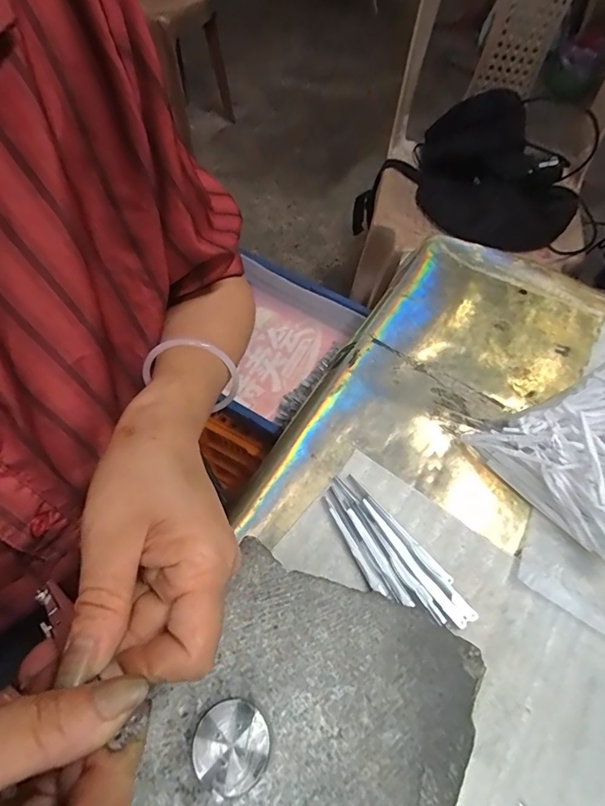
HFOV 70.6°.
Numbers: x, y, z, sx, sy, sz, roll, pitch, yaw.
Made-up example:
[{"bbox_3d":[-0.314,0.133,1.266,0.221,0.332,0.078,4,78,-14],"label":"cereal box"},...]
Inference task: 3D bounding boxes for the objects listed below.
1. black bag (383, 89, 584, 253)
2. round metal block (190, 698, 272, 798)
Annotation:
[{"bbox_3d":[0.336,-0.423,0.795,0.340,0.167,0.209,23,59,11],"label":"black bag"},{"bbox_3d":[-0.032,0.156,0.196,0.032,0.021,0.032,1,58,-2],"label":"round metal block"}]

